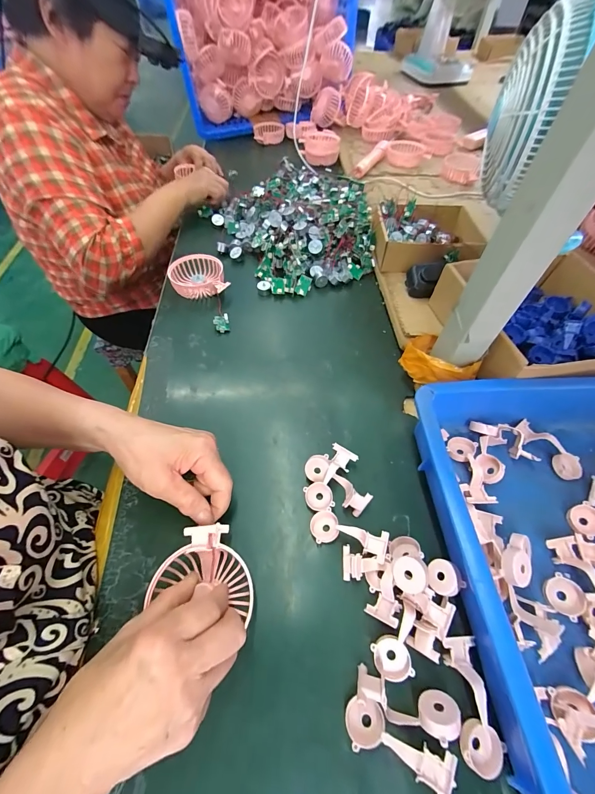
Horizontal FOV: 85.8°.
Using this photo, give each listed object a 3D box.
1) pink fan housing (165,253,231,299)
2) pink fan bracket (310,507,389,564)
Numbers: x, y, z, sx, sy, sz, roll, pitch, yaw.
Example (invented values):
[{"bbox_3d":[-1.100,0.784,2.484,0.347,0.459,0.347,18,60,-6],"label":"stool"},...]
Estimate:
[{"bbox_3d":[-0.168,-0.203,0.554,0.099,0.039,0.082,-11,56,-8],"label":"pink fan housing"},{"bbox_3d":[0.050,0.134,0.314,0.075,0.025,0.031,16,56,10],"label":"pink fan bracket"}]

